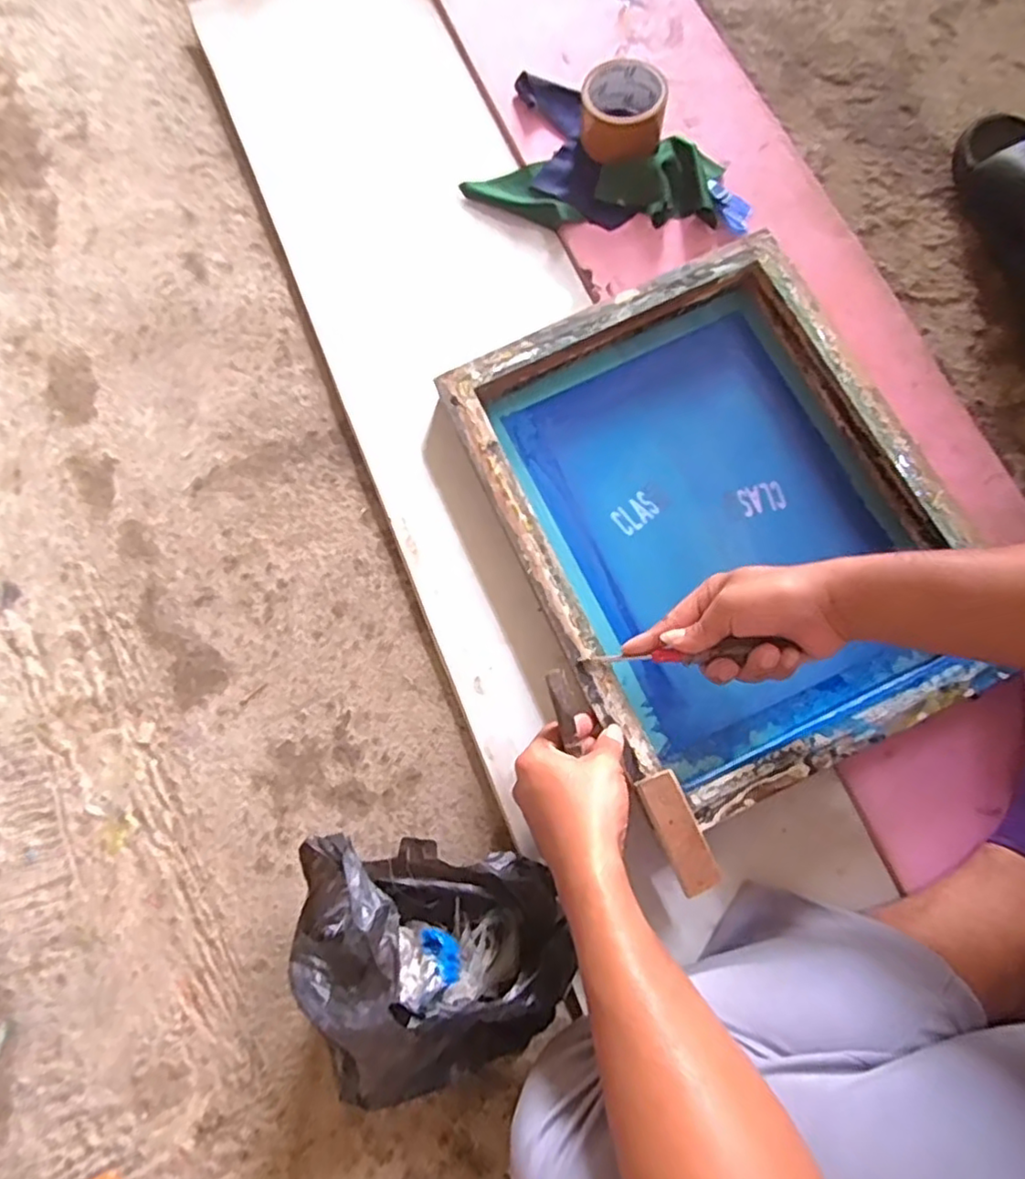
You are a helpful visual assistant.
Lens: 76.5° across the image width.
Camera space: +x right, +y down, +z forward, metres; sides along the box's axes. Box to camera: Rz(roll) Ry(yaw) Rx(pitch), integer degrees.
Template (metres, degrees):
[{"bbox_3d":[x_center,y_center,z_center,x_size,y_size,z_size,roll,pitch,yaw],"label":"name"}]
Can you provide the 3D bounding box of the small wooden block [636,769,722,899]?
[{"bbox_3d":[0.129,0.188,0.503,0.035,0.010,0.090,-26,76,-5],"label":"small wooden block"}]

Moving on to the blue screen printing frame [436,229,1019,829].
[{"bbox_3d":[0.182,-0.068,0.580,0.344,0.056,0.443,-24,78,-5],"label":"blue screen printing frame"}]

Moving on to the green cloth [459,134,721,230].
[{"bbox_3d":[0.084,-0.433,0.690,0.264,0.034,0.104,2,77,1],"label":"green cloth"}]

